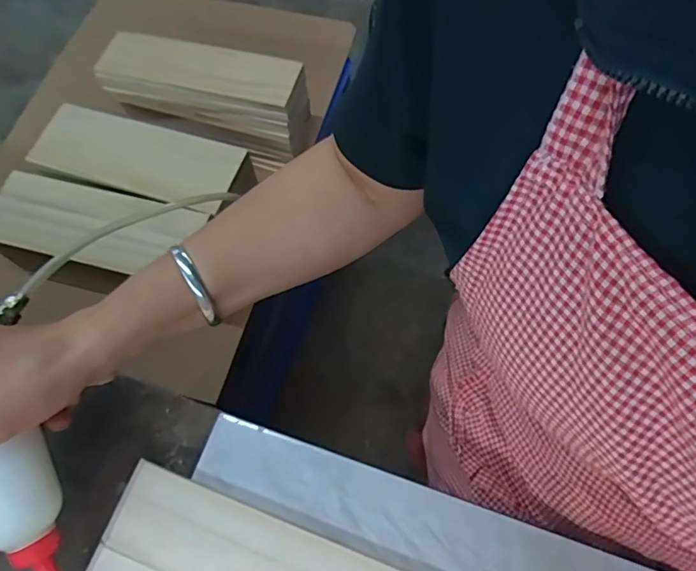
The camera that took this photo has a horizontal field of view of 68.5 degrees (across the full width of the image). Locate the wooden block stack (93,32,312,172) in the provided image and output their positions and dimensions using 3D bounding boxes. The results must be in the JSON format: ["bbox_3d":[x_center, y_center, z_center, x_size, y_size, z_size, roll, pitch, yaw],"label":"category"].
[{"bbox_3d":[-0.196,-0.275,0.740,0.277,0.113,0.106,19,70,10],"label":"wooden block stack"}]

